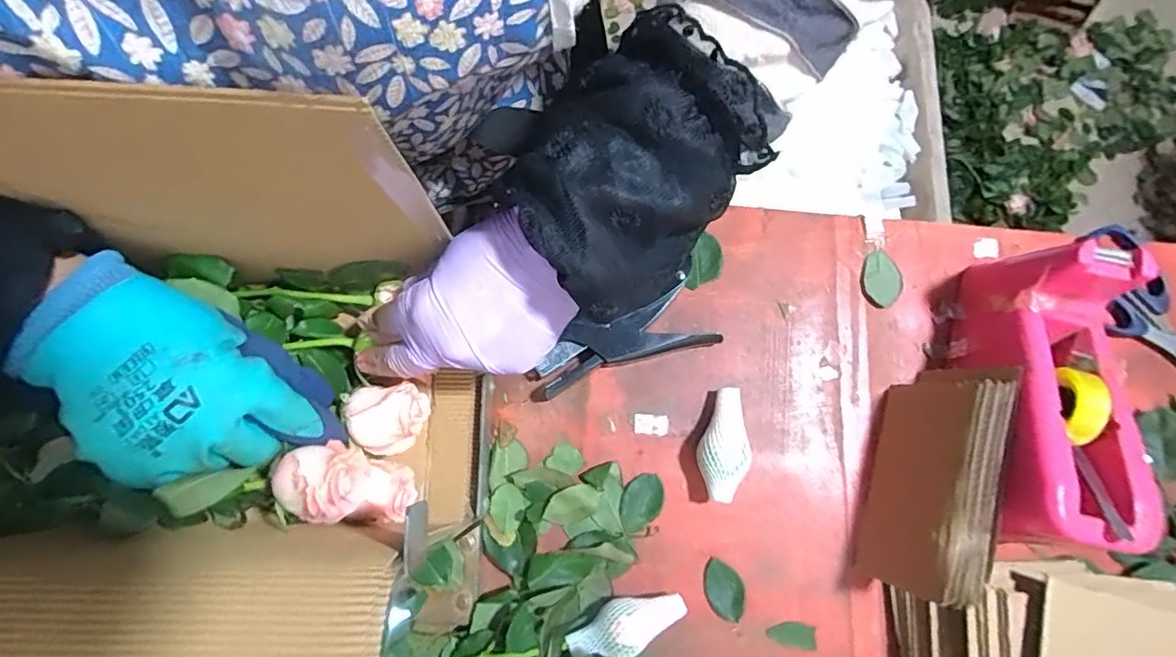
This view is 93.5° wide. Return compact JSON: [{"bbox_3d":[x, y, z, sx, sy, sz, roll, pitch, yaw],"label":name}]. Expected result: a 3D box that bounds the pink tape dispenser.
[{"bbox_3d":[0.315,0.040,0.383,0.076,0.106,0.203,14,78,5],"label":"pink tape dispenser"}]

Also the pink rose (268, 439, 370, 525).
[{"bbox_3d":[-0.149,0.086,0.311,0.047,0.033,0.040,2,77,0],"label":"pink rose"}]

